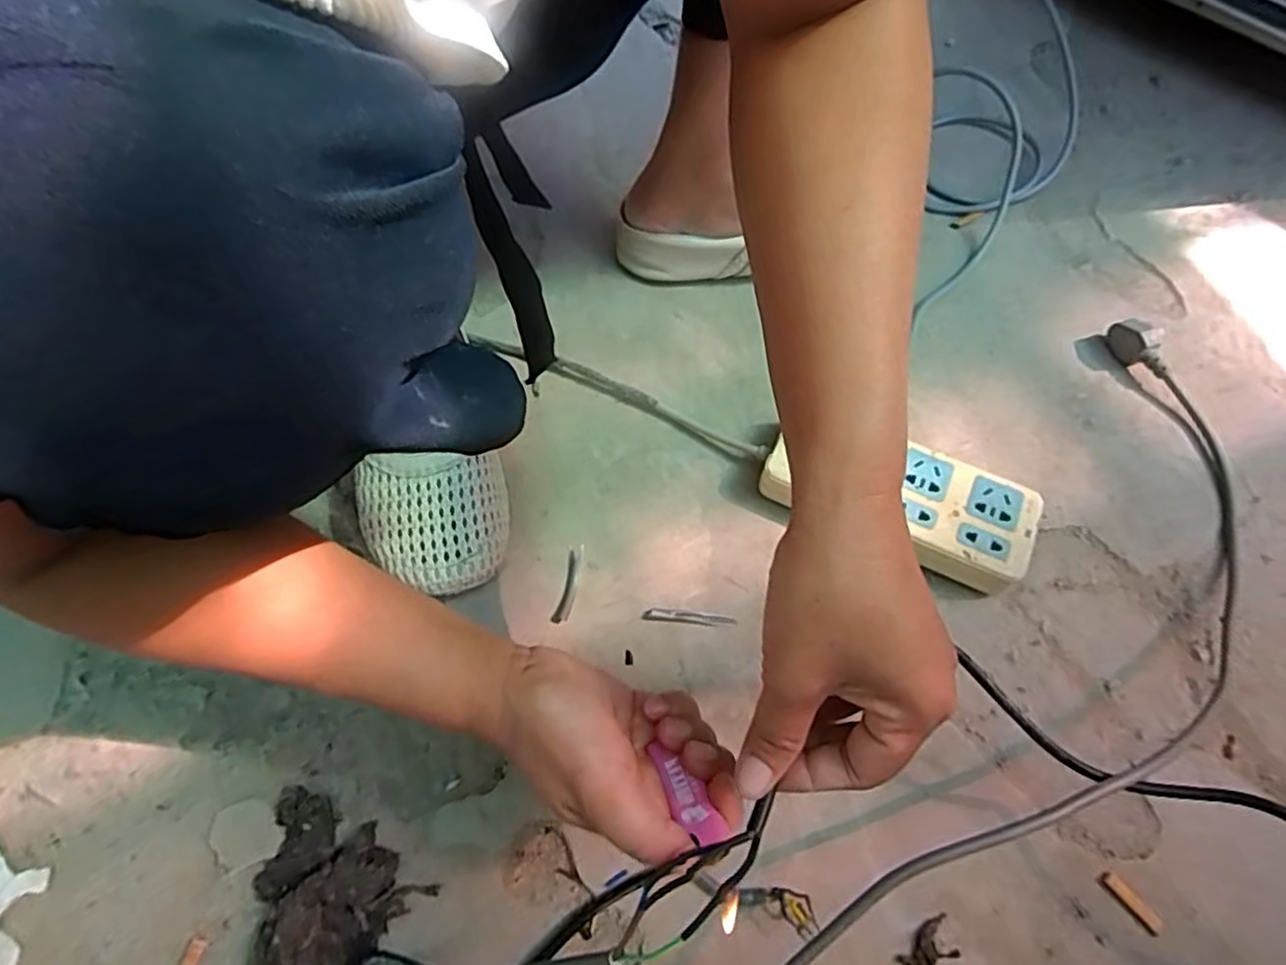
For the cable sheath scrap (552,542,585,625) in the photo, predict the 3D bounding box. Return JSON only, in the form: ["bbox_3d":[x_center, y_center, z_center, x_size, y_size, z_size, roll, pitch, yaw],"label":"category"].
[{"bbox_3d":[-0.052,0.071,0.484,0.012,0.004,0.058,9,63,7],"label":"cable sheath scrap"}]

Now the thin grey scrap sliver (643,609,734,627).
[{"bbox_3d":[0.032,0.095,0.475,0.063,0.004,0.009,5,62,5],"label":"thin grey scrap sliver"}]

